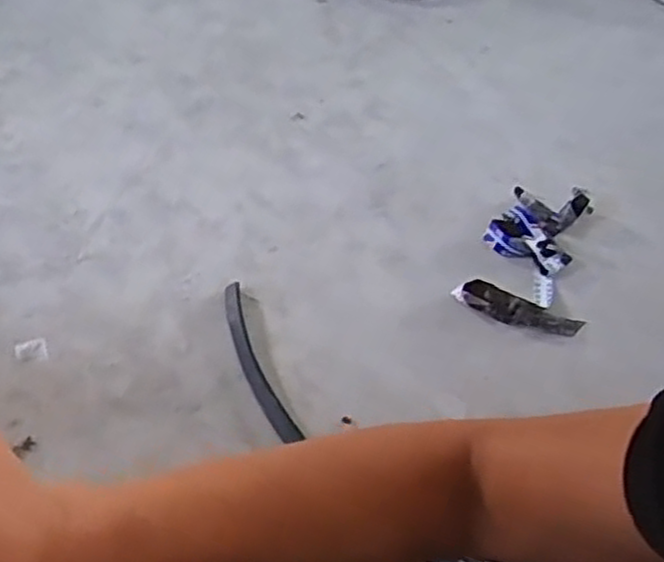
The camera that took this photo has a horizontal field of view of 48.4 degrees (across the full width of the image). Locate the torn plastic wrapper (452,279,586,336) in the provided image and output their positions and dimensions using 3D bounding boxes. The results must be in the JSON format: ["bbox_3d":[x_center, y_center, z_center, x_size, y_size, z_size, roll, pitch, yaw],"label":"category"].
[{"bbox_3d":[0.300,0.045,1.200,0.200,0.014,0.060,25,49,21],"label":"torn plastic wrapper"}]

